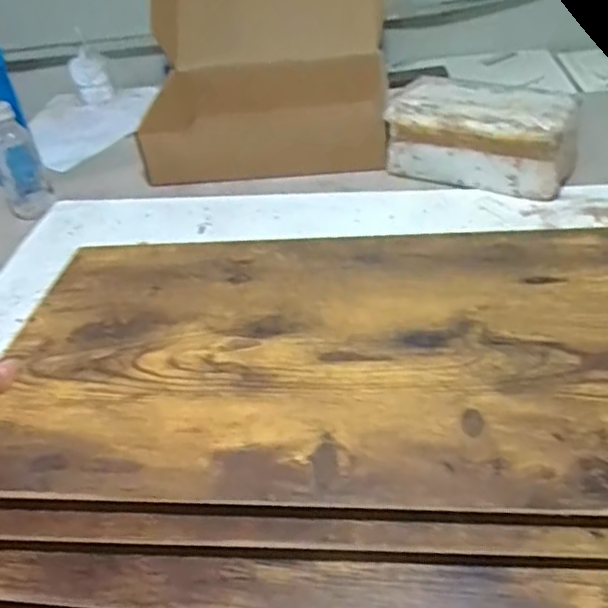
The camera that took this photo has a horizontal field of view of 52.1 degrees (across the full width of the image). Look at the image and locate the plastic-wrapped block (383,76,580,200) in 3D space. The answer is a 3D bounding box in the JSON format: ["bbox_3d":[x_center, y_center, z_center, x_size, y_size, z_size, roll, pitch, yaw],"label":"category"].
[{"bbox_3d":[0.238,-0.227,0.830,0.233,0.103,0.127,15,43,27],"label":"plastic-wrapped block"}]

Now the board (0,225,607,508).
[{"bbox_3d":[0.066,0.021,0.443,0.564,0.008,0.266,0,38,10],"label":"board"}]

